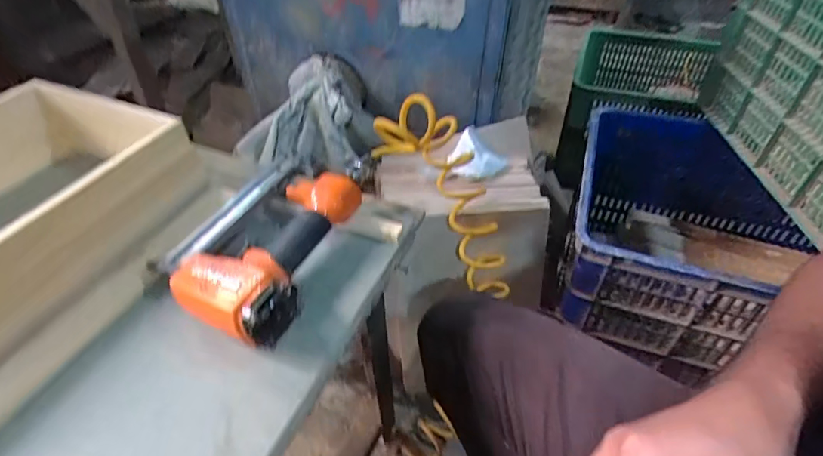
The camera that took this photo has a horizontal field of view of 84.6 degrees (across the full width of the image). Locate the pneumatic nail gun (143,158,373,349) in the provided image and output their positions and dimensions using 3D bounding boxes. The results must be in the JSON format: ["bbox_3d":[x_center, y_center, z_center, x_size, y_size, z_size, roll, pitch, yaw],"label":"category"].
[{"bbox_3d":[-0.153,0.004,0.484,0.162,0.072,0.249,15,46,15],"label":"pneumatic nail gun"}]

